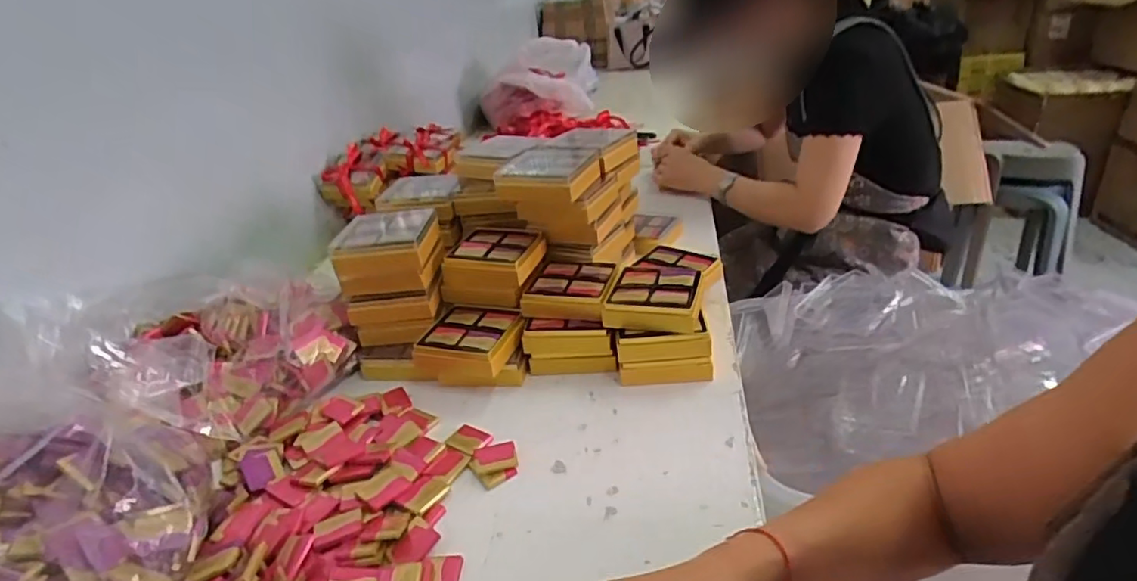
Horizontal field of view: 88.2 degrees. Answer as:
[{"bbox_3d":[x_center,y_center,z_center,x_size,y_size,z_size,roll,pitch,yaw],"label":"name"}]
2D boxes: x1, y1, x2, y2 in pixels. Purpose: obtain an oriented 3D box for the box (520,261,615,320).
[{"bbox_3d":[0.001,0.000,0.693,0.093,0.033,0.093,1,29,16],"label":"box"}]

